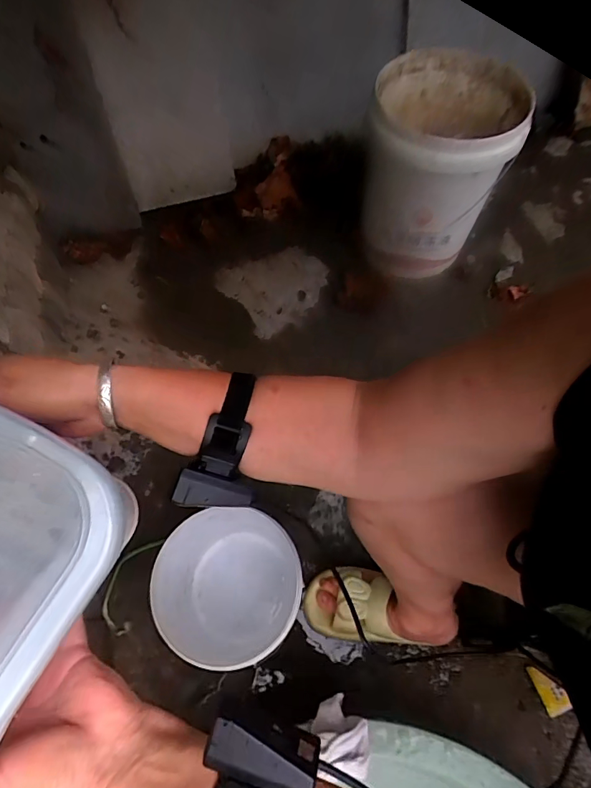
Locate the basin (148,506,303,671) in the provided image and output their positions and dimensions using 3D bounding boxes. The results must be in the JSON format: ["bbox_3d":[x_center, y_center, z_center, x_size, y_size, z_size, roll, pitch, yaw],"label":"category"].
[{"bbox_3d":[-0.118,0.340,0.764,0.242,0.089,0.248,-1,66,2],"label":"basin"}]

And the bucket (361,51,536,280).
[{"bbox_3d":[0.282,-0.459,0.883,0.257,0.314,0.297,13,67,8],"label":"bucket"}]

